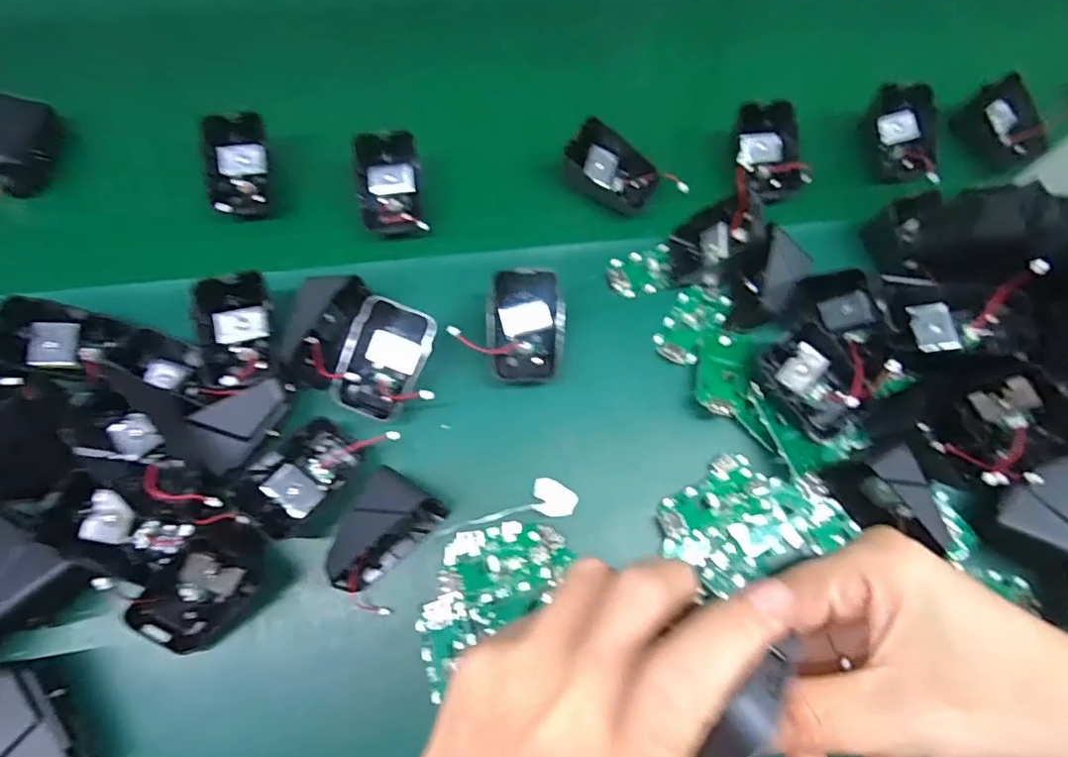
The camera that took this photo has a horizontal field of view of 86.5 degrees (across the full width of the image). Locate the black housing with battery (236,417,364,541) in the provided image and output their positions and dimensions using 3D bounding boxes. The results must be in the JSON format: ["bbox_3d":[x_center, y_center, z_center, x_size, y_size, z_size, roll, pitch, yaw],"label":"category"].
[{"bbox_3d":[-0.135,0.056,0.330,0.042,0.027,0.067,34,74,9],"label":"black housing with battery"}]

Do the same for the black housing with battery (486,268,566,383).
[{"bbox_3d":[-0.005,-0.032,0.363,0.047,0.042,0.062,-1,72,-2],"label":"black housing with battery"}]

